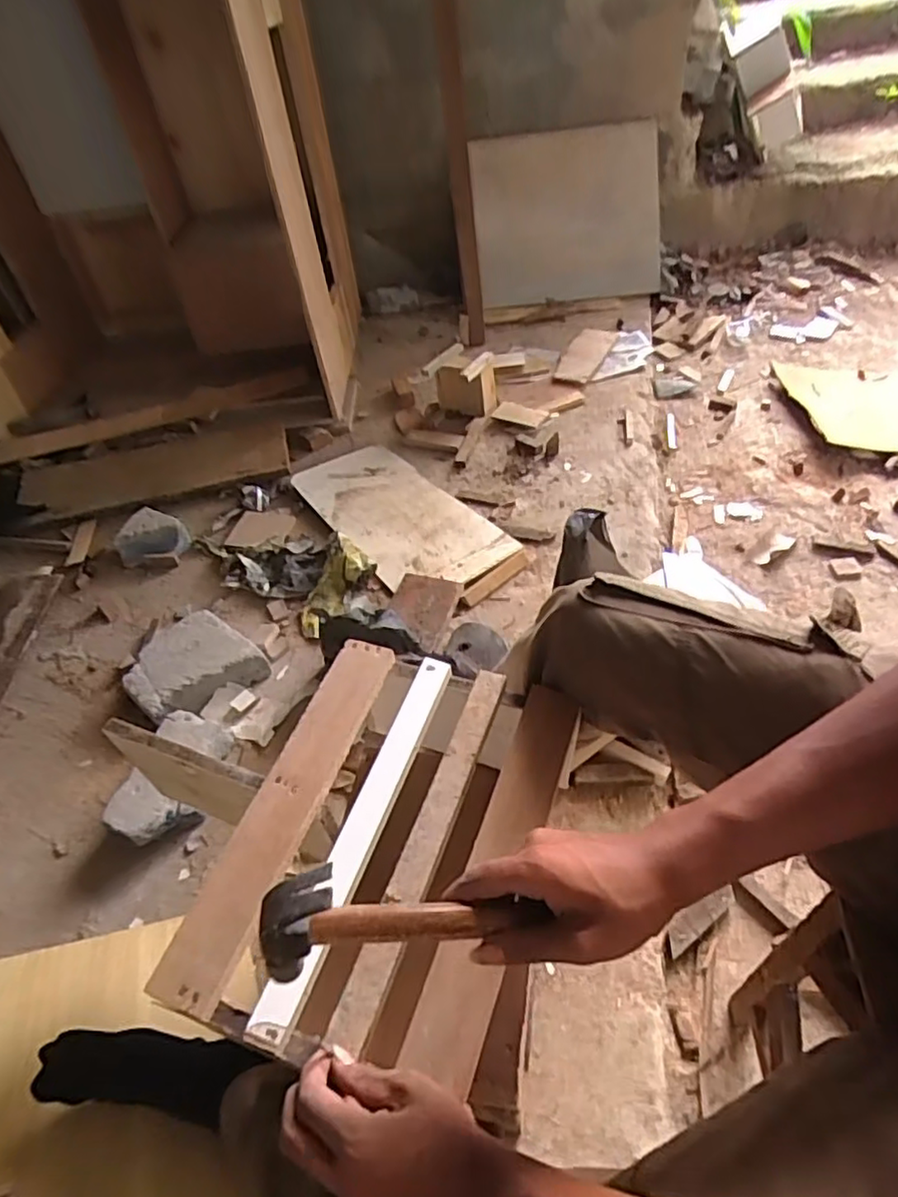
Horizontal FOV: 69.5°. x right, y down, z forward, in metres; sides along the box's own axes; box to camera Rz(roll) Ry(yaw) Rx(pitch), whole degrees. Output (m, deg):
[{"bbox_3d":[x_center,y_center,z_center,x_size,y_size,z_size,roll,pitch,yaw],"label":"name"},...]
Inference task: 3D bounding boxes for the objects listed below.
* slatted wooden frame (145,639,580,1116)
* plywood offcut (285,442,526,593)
[{"bbox_3d":[-0.049,0.194,0.549,0.256,0.046,0.334,11,50,15],"label":"slatted wooden frame"},{"bbox_3d":[-0.125,-0.205,1.445,0.273,0.024,0.560,-32,53,-22],"label":"plywood offcut"}]

